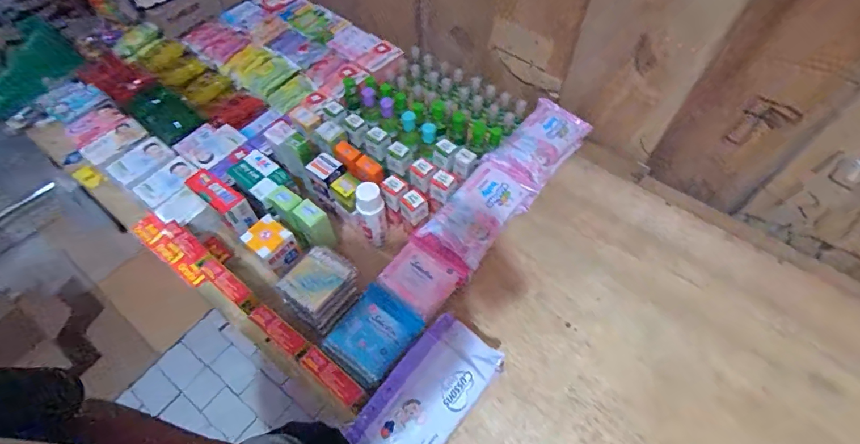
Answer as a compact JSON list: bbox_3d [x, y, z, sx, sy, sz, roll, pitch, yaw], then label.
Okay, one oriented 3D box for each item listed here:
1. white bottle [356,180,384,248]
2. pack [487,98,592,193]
[{"bbox_3d":[-0.090,-0.013,0.659,0.040,0.127,0.039,-1,57,1],"label":"white bottle"},{"bbox_3d":[0.193,-0.136,0.761,0.102,0.039,0.199,34,64,21],"label":"pack"}]

